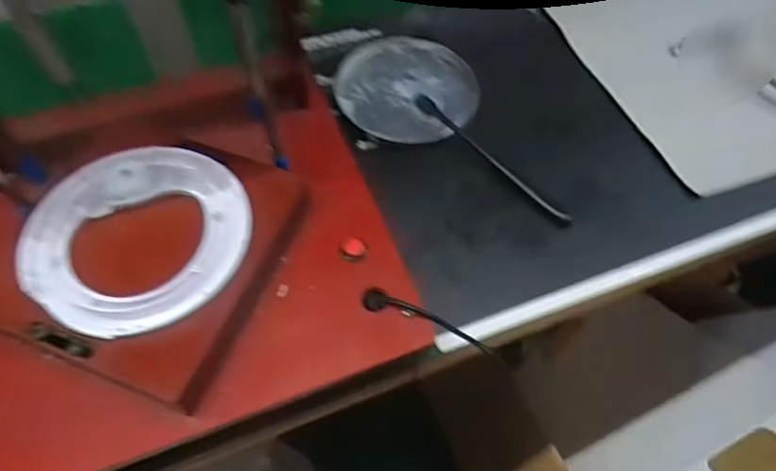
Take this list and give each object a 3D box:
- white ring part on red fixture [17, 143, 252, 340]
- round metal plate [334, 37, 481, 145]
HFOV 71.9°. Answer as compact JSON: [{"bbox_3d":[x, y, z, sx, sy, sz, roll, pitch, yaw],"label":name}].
[{"bbox_3d":[-0.157,-0.003,0.335,0.134,0.014,0.129,0,57,0],"label":"white ring part on red fixture"},{"bbox_3d":[0.018,-0.142,0.510,0.129,0.006,0.139,0,57,0],"label":"round metal plate"}]

